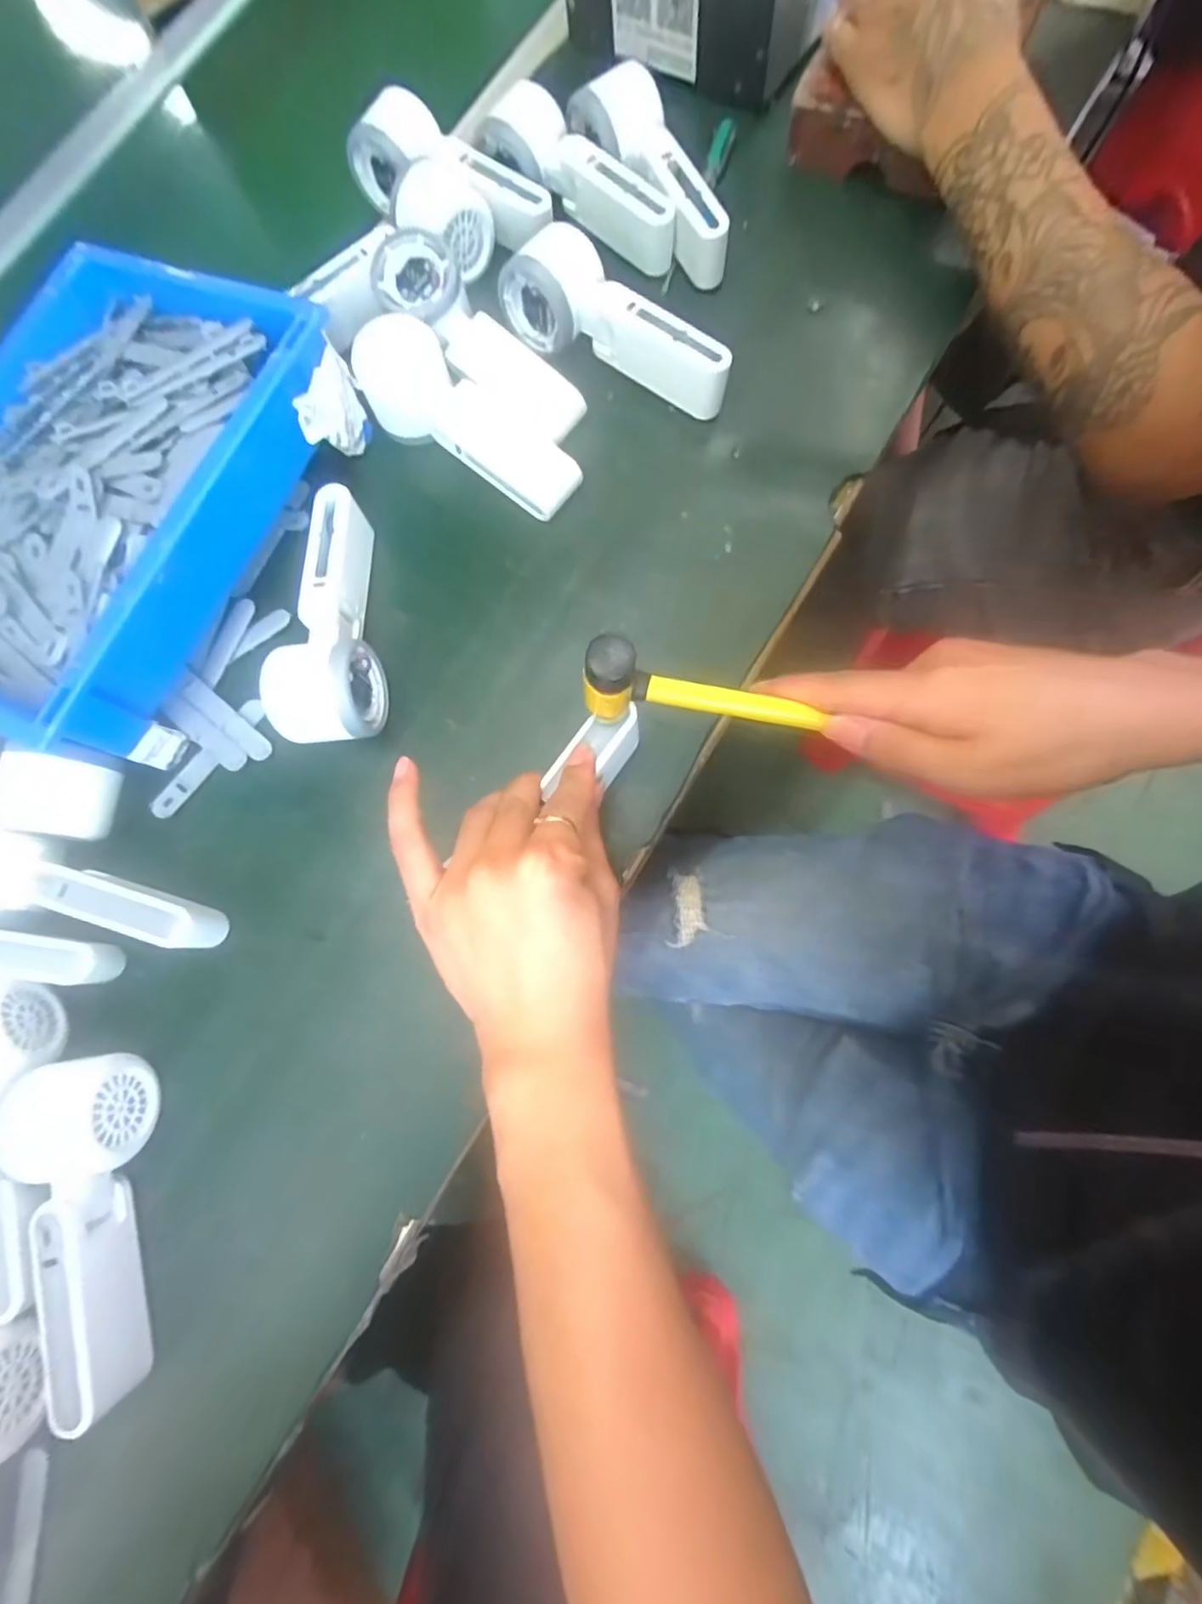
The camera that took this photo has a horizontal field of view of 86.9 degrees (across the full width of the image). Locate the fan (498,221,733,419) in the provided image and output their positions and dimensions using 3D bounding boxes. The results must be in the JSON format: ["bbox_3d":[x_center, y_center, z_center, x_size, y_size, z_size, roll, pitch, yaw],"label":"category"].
[{"bbox_3d":[0.015,-0.325,0.428,0.171,0.055,0.054,28,82,10],"label":"fan"}]

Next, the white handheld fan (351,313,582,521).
[{"bbox_3d":[-0.093,-0.253,0.423,0.174,0.044,0.057,40,84,11],"label":"white handheld fan"}]

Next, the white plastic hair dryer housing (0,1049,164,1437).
[{"bbox_3d":[-0.275,0.223,0.337,0.073,0.049,0.167,-15,77,2],"label":"white plastic hair dryer housing"}]

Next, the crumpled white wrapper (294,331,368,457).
[{"bbox_3d":[-0.178,-0.259,0.420,0.014,0.063,0.048,34,83,13],"label":"crumpled white wrapper"}]

